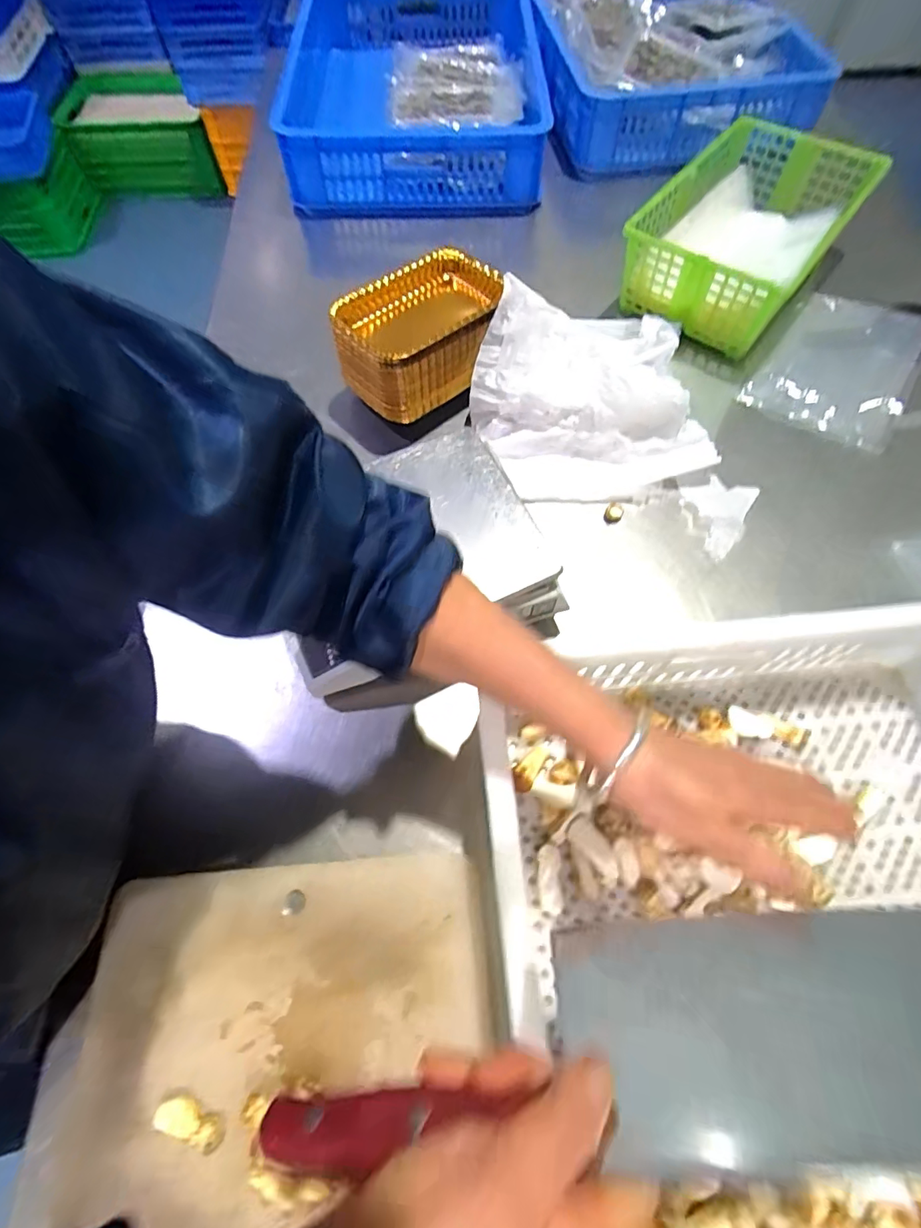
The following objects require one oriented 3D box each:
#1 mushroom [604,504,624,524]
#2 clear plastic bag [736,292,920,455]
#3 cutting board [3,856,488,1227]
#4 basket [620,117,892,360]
[{"bbox_3d":[0.169,-0.110,0.564,0.019,0.009,0.023,16,65,10],"label":"mushroom"},{"bbox_3d":[0.483,-0.321,0.650,0.165,0.024,0.241,31,68,14],"label":"clear plastic bag"},{"bbox_3d":[-0.128,0.375,0.325,0.302,0.013,0.384,-6,63,-1],"label":"cutting board"},{"bbox_3d":[0.392,-0.519,0.707,0.219,0.110,0.351,34,69,15],"label":"basket"}]

